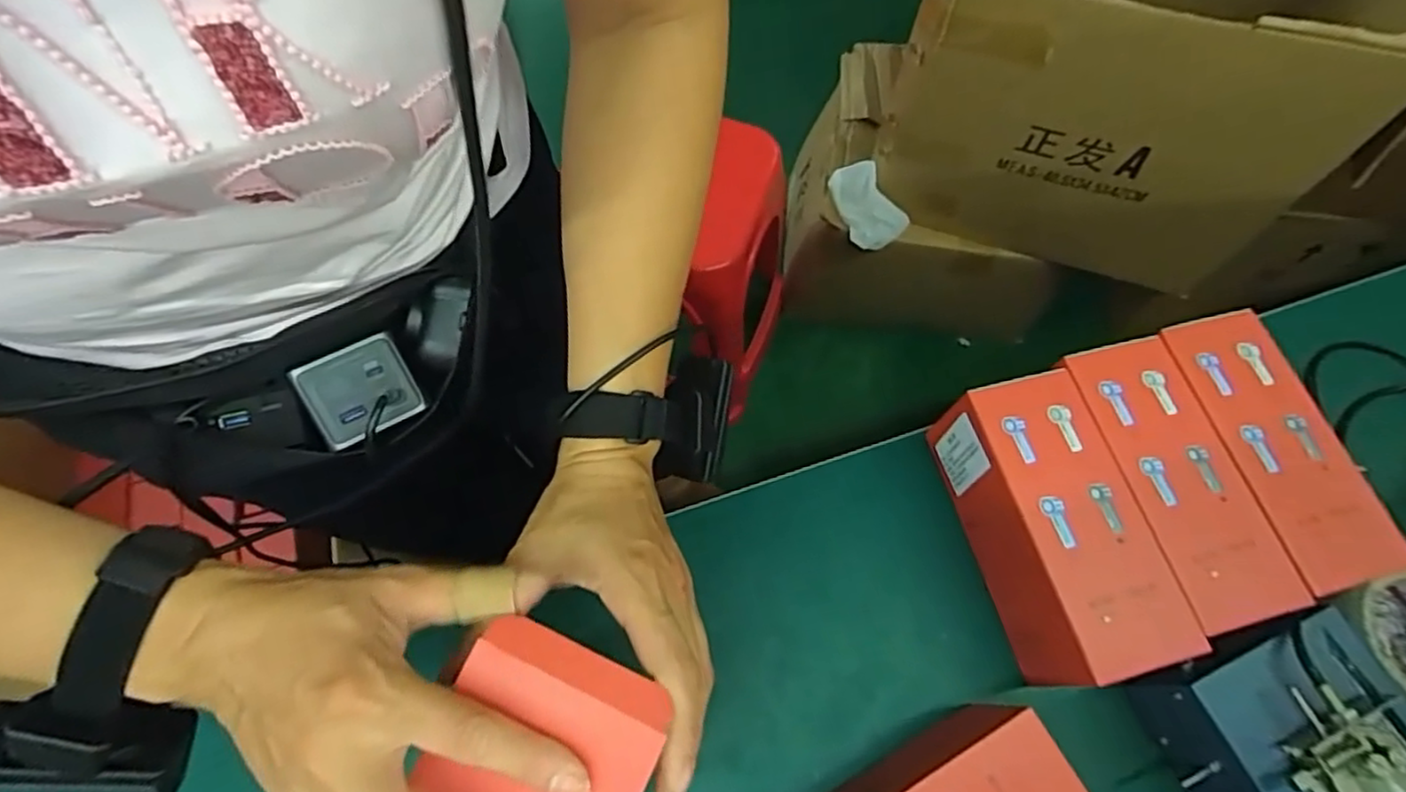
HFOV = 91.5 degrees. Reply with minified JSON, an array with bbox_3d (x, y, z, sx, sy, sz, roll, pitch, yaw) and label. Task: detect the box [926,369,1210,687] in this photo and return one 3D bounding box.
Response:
[{"bbox_3d":[0.223,0.086,0.447,0.085,0.080,0.181,-14,66,-8],"label":"box"}]

